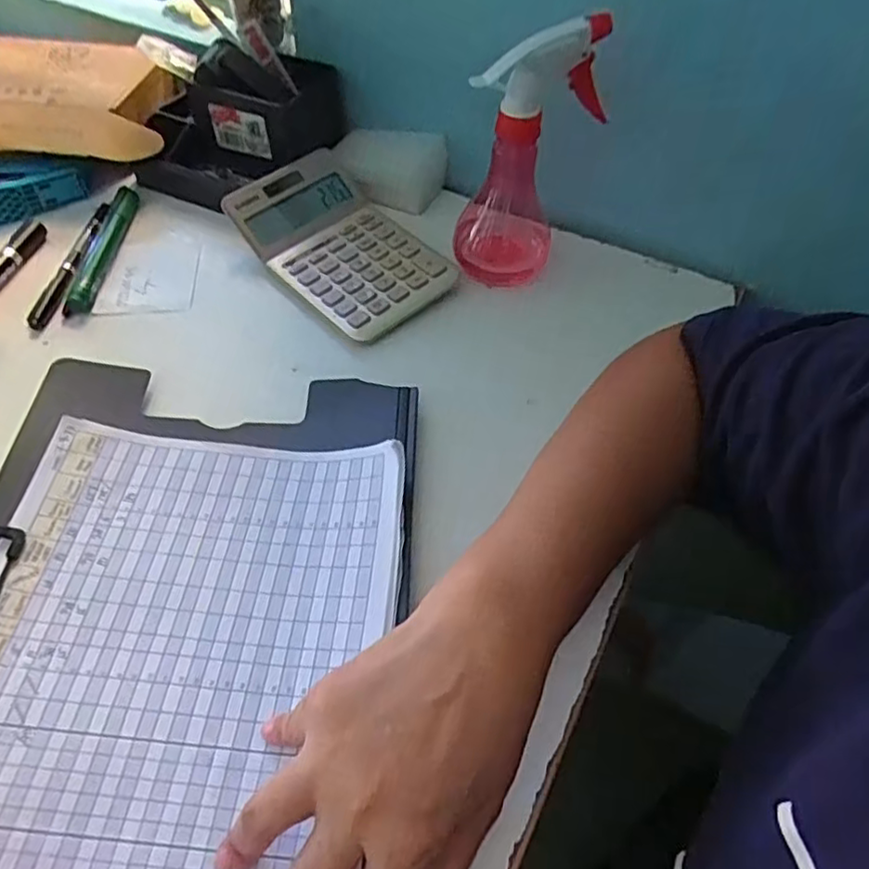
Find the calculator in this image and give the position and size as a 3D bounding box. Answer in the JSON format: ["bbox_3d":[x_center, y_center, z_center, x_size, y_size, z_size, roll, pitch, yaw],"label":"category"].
[{"bbox_3d":[-0.071,-0.153,0.494,0.105,0.037,0.162,-37,62,-26],"label":"calculator"}]

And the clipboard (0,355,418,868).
[{"bbox_3d":[-0.132,0.093,0.334,0.229,0.025,0.321,1,56,0],"label":"clipboard"}]

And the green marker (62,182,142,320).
[{"bbox_3d":[-0.259,-0.146,0.500,0.021,0.011,0.139,1,56,0],"label":"green marker"}]

